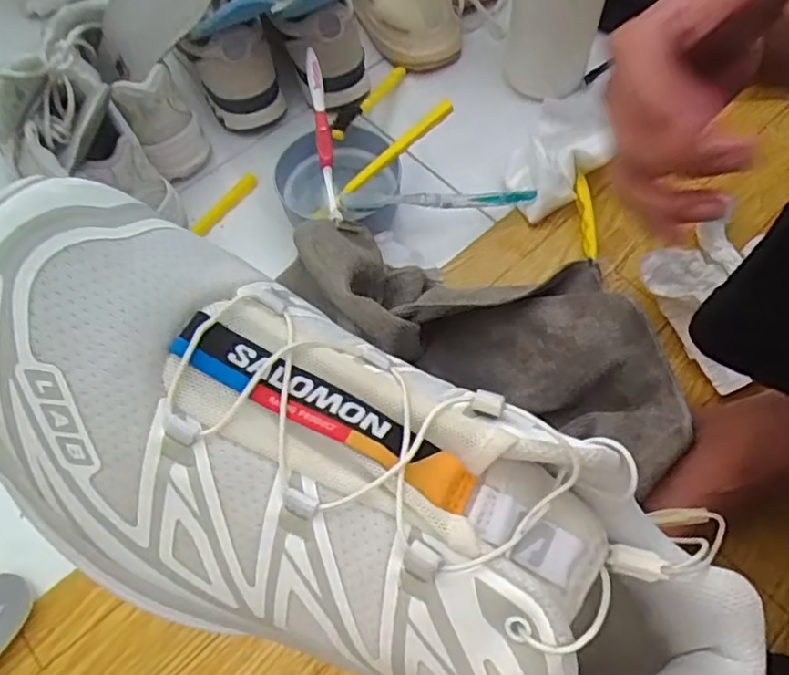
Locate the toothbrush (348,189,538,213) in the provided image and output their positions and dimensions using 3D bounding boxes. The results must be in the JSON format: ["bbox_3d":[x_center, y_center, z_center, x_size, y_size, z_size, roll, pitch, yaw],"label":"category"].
[{"bbox_3d":[0.045,-0.121,0.556,0.176,0.018,0.010,-8,61,-21],"label":"toothbrush"}]

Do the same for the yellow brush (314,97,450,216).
[{"bbox_3d":[-0.011,-0.154,0.554,0.151,0.018,0.012,-37,65,10],"label":"yellow brush"}]

